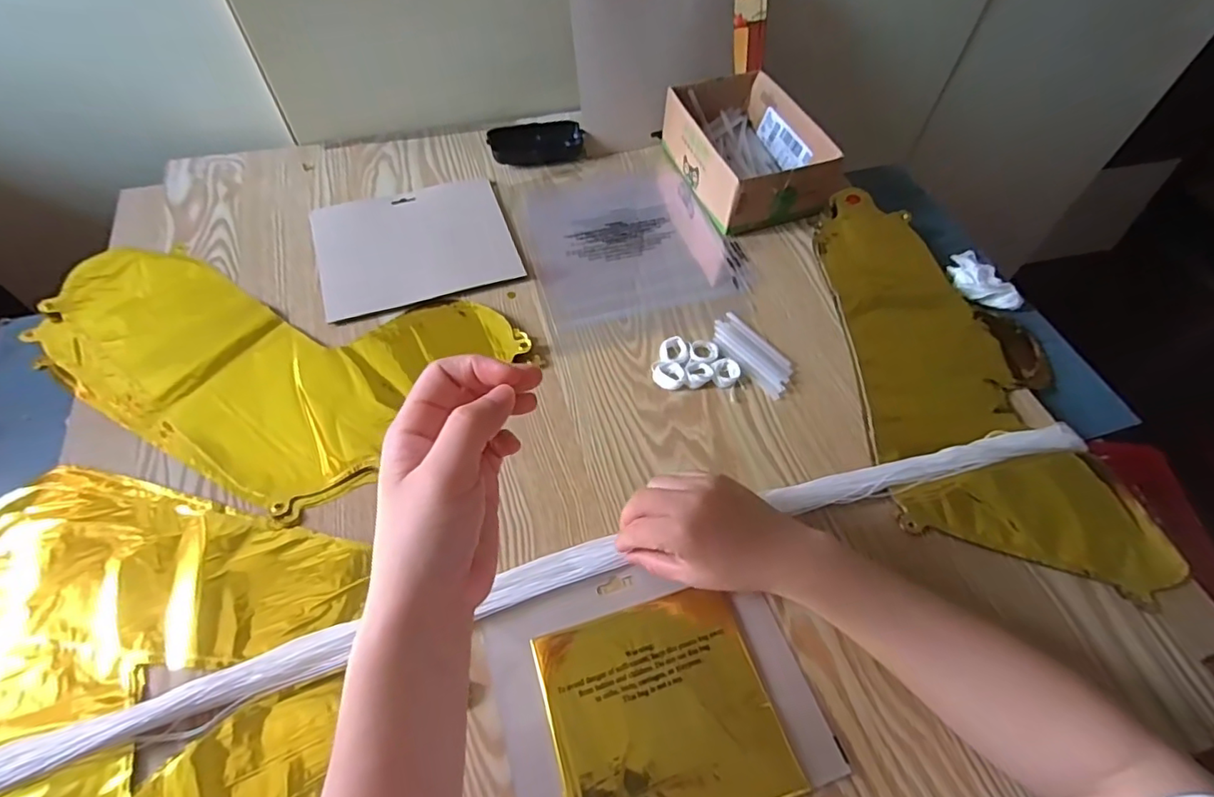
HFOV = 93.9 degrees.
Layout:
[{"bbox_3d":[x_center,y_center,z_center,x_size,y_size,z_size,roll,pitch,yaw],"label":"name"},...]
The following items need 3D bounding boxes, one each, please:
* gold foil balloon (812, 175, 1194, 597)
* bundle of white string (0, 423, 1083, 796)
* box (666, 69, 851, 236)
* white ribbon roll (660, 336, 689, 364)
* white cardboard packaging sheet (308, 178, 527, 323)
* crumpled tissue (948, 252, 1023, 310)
[{"bbox_3d":[0.315,-0.044,0.517,0.191,0.013,0.416,-1,56,-2],"label":"gold foil balloon"},{"bbox_3d":[0.001,0.121,0.409,0.800,0.028,0.040,-14,58,-11],"label":"bundle of white string"},{"bbox_3d":[0.150,-0.283,0.637,0.136,0.070,0.194,-18,58,-13],"label":"box"},{"bbox_3d":[0.060,-0.042,0.512,0.025,0.011,0.028,-6,57,-5],"label":"white ribbon roll"},{"bbox_3d":[-0.200,-0.164,0.588,0.192,0.004,0.163,-16,58,-12],"label":"white cardboard packaging sheet"},{"bbox_3d":[0.380,-0.126,0.580,0.054,0.017,0.084,-12,57,-9],"label":"crumpled tissue"}]

